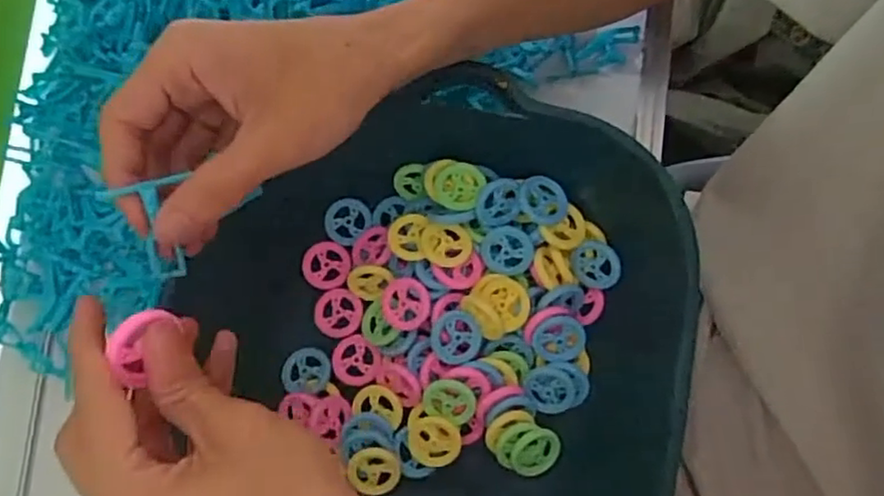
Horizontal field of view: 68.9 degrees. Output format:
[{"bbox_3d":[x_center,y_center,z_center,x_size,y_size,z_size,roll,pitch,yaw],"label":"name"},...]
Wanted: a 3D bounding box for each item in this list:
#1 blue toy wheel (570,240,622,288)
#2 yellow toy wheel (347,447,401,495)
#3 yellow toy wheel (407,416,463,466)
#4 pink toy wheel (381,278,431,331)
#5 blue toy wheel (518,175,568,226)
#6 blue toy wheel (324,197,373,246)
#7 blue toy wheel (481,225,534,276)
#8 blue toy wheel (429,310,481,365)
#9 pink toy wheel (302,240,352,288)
[{"bbox_3d":[0.089,0.010,0.371,0.028,0.028,0.008,35,48,26],"label":"blue toy wheel"},{"bbox_3d":[-0.038,0.125,0.363,0.027,0.006,0.026,-1,77,4],"label":"yellow toy wheel"},{"bbox_3d":[-0.005,0.108,0.365,0.031,0.006,0.028,-10,96,19],"label":"yellow toy wheel"},{"bbox_3d":[-0.022,0.033,0.374,0.030,0.006,0.030,-1,87,19],"label":"pink toy wheel"},{"bbox_3d":[0.057,-0.026,0.364,0.029,0.006,0.029,5,73,-17],"label":"blue toy wheel"},{"bbox_3d":[-0.059,-0.017,0.404,0.029,0.005,0.027,-1,77,4],"label":"blue toy wheel"},{"bbox_3d":[0.037,0.001,0.370,0.029,0.006,0.028,29,103,12],"label":"blue toy wheel"},{"bbox_3d":[0.008,0.050,0.364,0.028,0.005,0.030,0,89,-17],"label":"blue toy wheel"},{"bbox_3d":[-0.071,0.011,0.400,0.029,0.004,0.029,-1,77,4],"label":"pink toy wheel"}]

